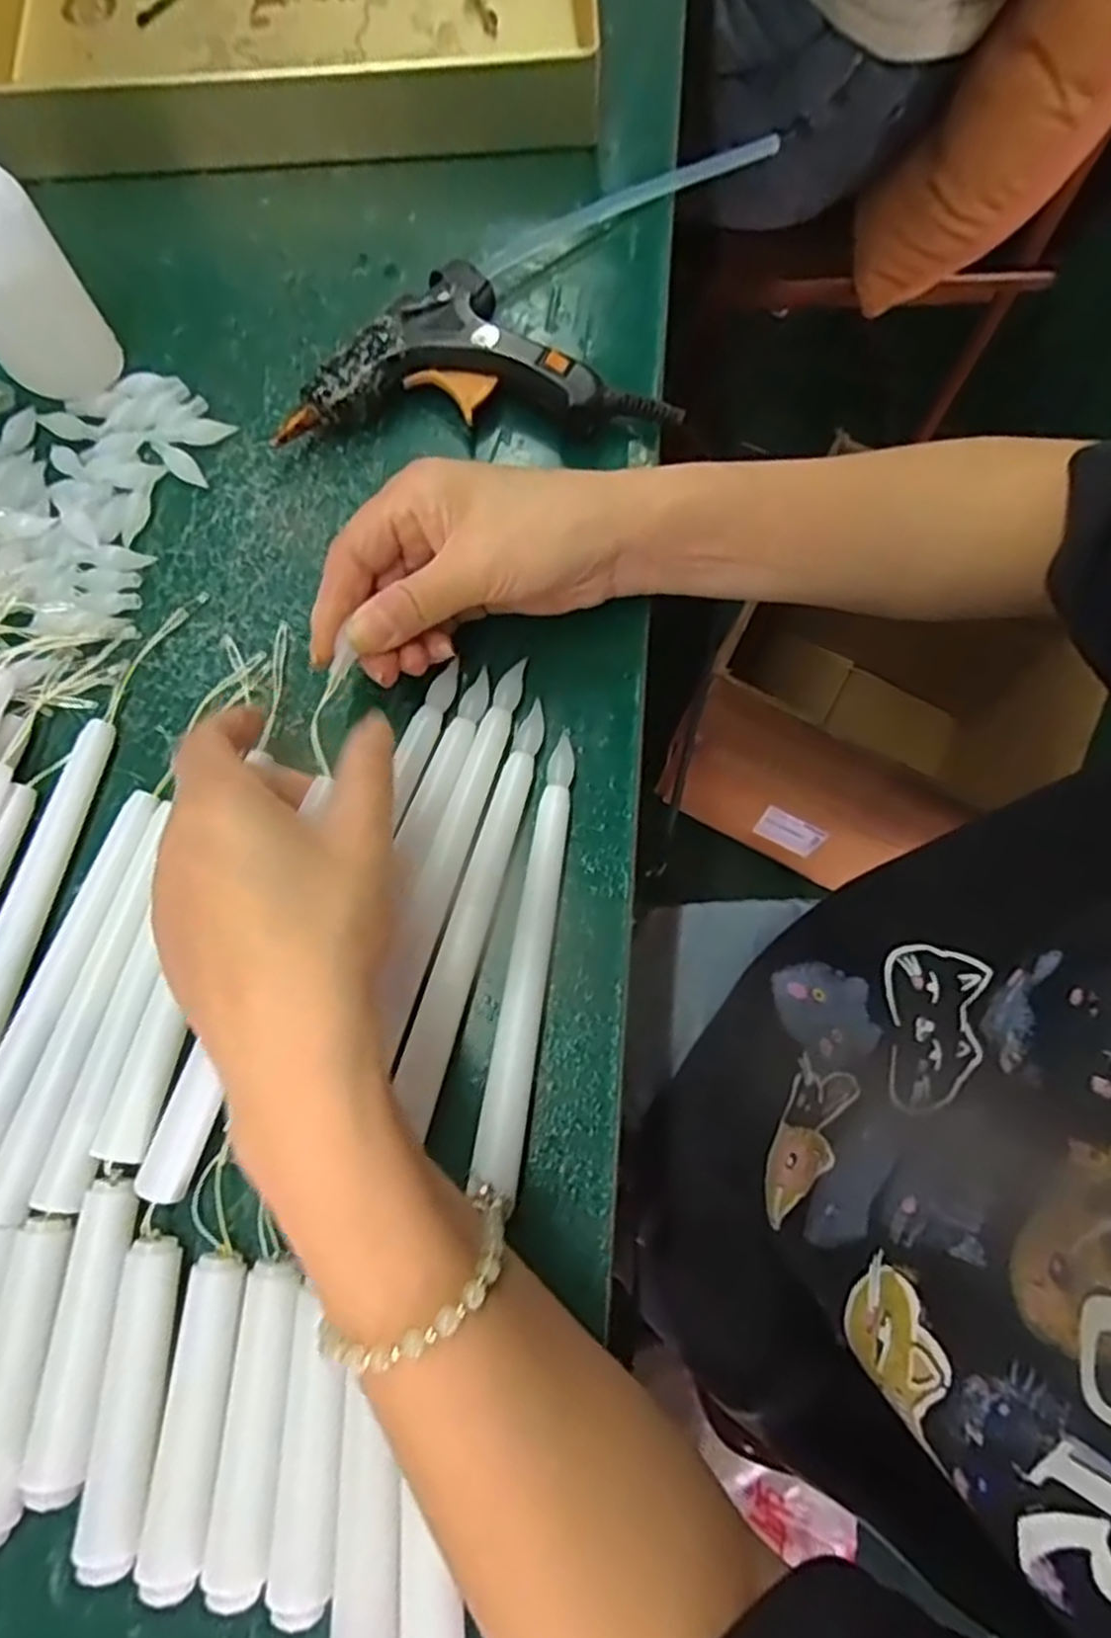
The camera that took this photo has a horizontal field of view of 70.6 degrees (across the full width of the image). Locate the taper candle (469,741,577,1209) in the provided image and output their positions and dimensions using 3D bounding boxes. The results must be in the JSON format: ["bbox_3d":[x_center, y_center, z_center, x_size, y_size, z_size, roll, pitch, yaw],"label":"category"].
[{"bbox_3d":[-0.009,0.047,0.292,0.015,0.016,0.163,8,74,2],"label":"taper candle"}]

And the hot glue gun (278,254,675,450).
[{"bbox_3d":[-0.033,-0.209,0.356,0.169,0.026,0.083,1,74,0],"label":"hot glue gun"}]

